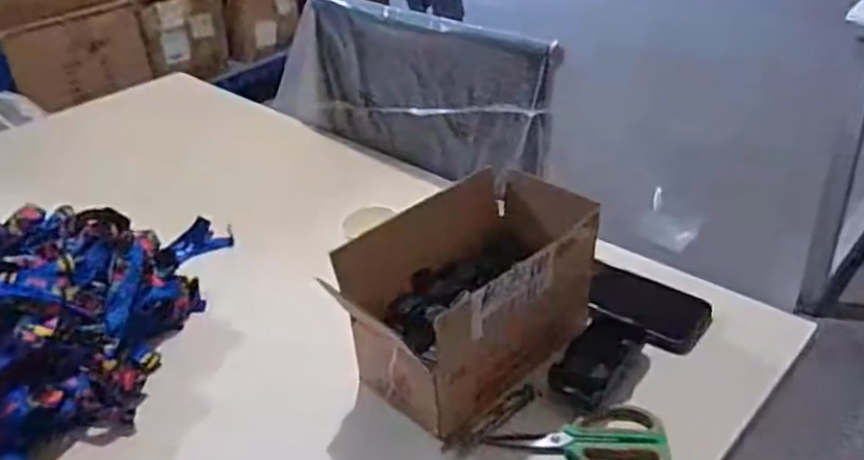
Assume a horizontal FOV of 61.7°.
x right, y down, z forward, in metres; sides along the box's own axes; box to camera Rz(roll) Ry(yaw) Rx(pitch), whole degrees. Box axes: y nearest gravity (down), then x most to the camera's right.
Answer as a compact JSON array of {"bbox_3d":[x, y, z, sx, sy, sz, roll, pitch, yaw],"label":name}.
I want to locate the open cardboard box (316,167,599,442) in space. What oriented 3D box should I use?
[{"bbox_3d":[0.041,0.054,0.671,0.222,0.125,0.149,-29,40,-34],"label":"open cardboard box"}]

